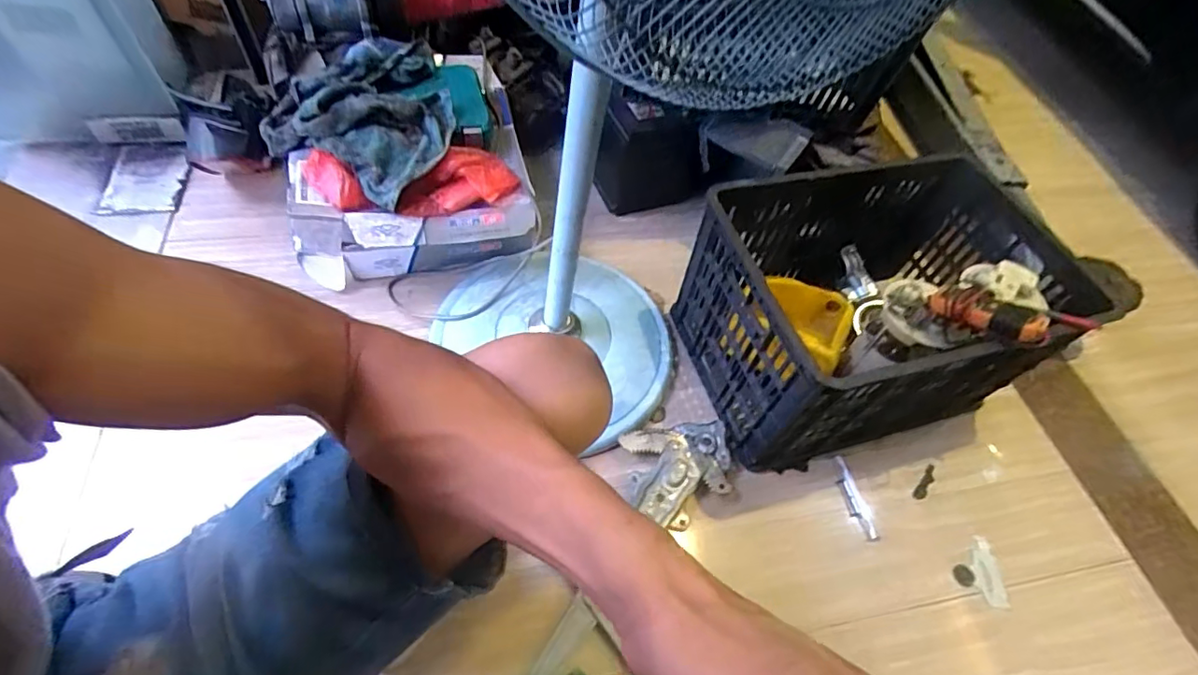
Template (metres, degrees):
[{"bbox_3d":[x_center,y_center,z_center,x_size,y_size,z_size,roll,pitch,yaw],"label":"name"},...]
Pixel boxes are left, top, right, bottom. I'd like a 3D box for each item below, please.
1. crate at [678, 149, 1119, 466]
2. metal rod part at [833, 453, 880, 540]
[{"bbox_3d":[0.431,-0.048,0.877,0.517,0.298,0.363,-10,56,-12],"label":"crate"},{"bbox_3d":[0.394,0.245,0.838,0.033,0.013,0.133,-6,56,-9],"label":"metal rod part"}]

